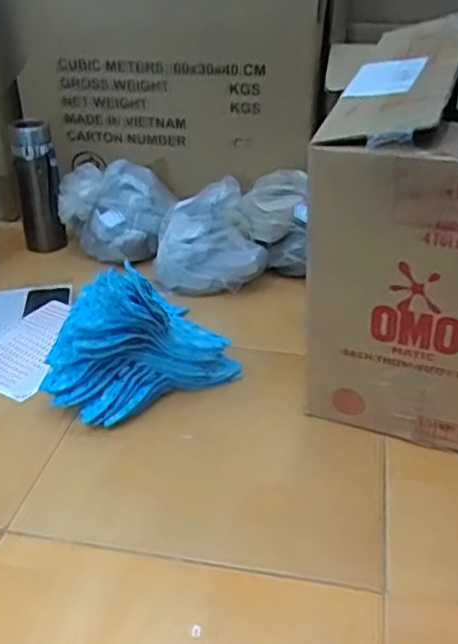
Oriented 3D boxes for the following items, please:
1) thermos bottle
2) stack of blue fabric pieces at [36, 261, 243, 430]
[{"bbox_3d":[-0.366,-0.259,1.275,0.072,0.236,0.073,-13,34,-21],"label":"thermos bottle"},{"bbox_3d":[-0.120,0.024,0.880,0.244,0.155,0.123,-18,36,-28],"label":"stack of blue fabric pieces"}]

